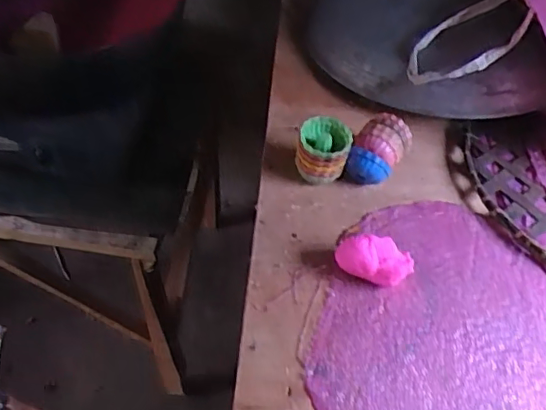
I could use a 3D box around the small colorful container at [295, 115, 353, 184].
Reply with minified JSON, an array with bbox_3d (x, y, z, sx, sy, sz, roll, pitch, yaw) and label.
[{"bbox_3d":[0.062,-0.063,0.713,0.065,0.071,0.064,12,52,5],"label":"small colorful container"}]

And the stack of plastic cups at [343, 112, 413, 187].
[{"bbox_3d":[0.132,-0.066,0.732,0.061,0.063,0.092,29,55,18],"label":"stack of plastic cups"}]

